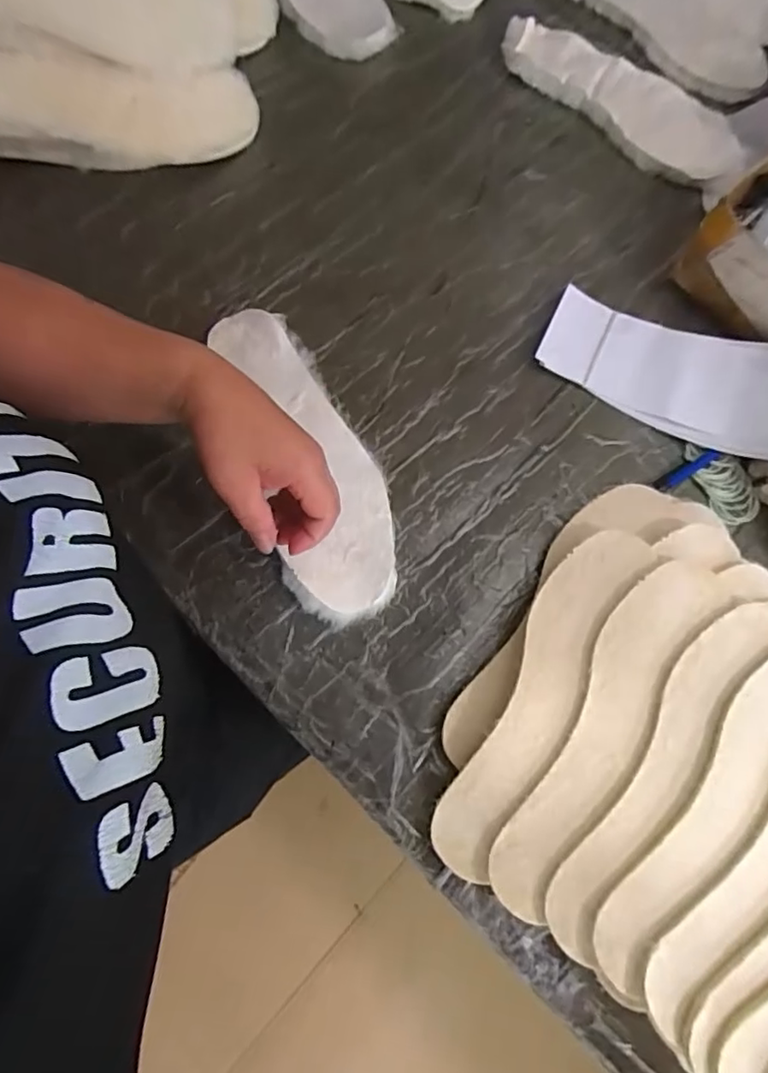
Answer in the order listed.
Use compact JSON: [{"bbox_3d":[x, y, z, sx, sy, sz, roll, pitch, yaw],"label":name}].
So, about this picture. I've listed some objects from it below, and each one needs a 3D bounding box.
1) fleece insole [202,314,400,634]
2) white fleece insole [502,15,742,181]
[{"bbox_3d":[-0.063,-0.066,0.480,0.093,0.014,0.274,-20,76,-8],"label":"fleece insole"},{"bbox_3d":[0.247,-0.462,0.620,0.267,0.021,0.087,33,85,2],"label":"white fleece insole"}]

